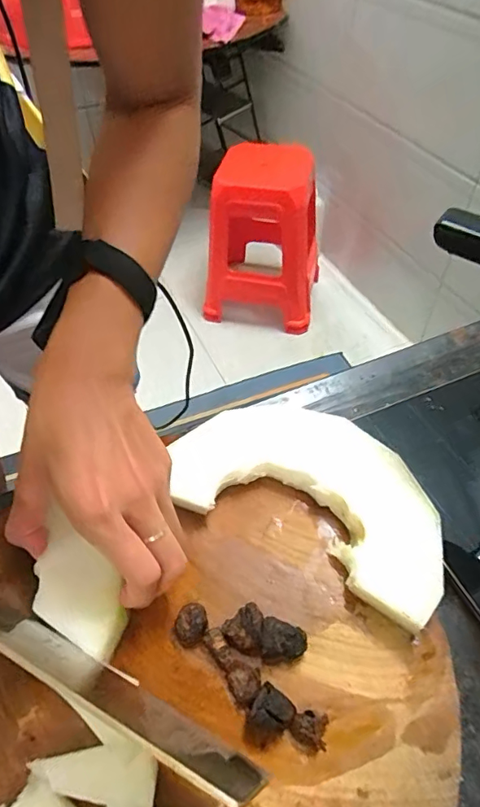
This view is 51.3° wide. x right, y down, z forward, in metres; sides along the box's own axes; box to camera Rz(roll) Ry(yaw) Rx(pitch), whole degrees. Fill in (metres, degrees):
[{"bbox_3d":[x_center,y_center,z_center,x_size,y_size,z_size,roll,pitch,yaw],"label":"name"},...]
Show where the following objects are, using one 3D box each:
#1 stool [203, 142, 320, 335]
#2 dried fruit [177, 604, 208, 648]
[{"bbox_3d":[0.081,-0.532,1.520,0.326,0.485,0.365,10,52,9],"label":"stool"},{"bbox_3d":[-0.031,0.143,0.322,0.020,0.012,0.023,-10,53,-7],"label":"dried fruit"}]

